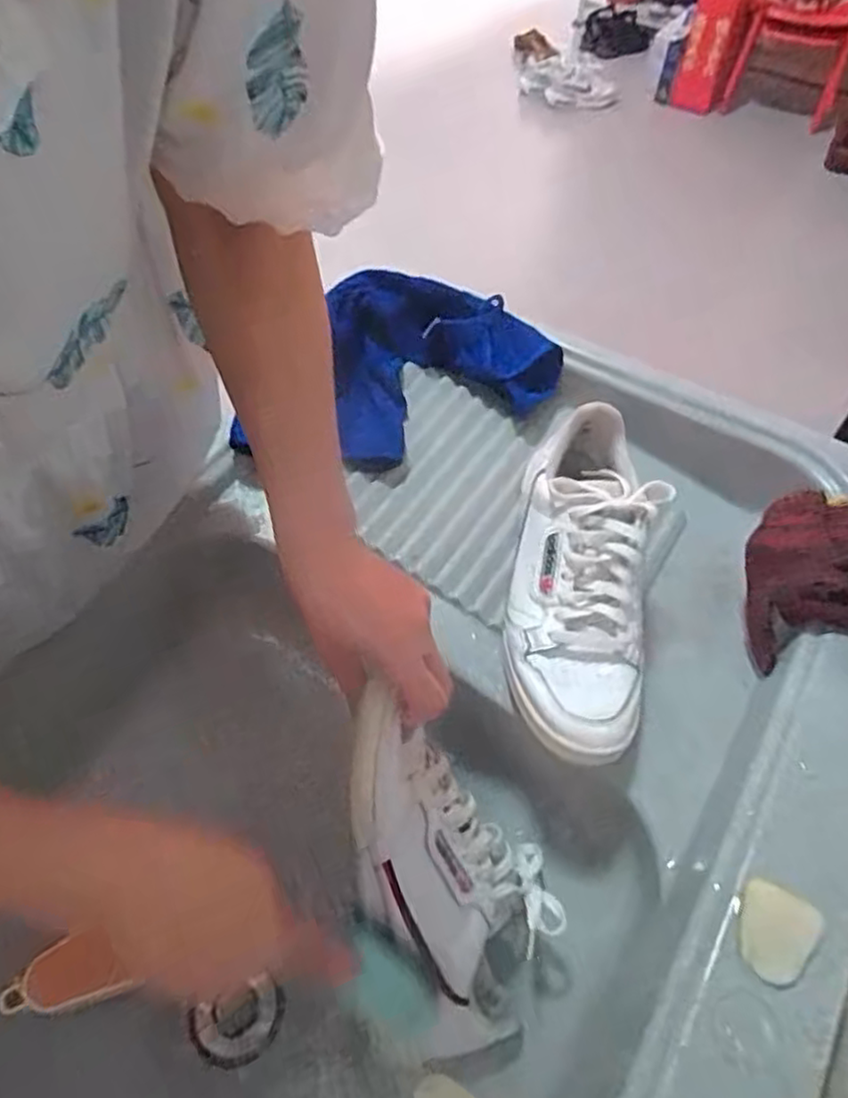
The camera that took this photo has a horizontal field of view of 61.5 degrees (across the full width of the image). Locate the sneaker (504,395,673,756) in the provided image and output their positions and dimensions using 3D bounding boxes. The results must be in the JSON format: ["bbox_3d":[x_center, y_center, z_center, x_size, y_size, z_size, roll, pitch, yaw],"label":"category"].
[{"bbox_3d":[0.111,0.017,0.518,0.092,0.079,0.252,5,72,3],"label":"sneaker"}]

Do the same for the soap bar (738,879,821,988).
[{"bbox_3d":[0.189,0.207,0.386,0.039,0.007,0.045,25,58,16],"label":"soap bar"}]

